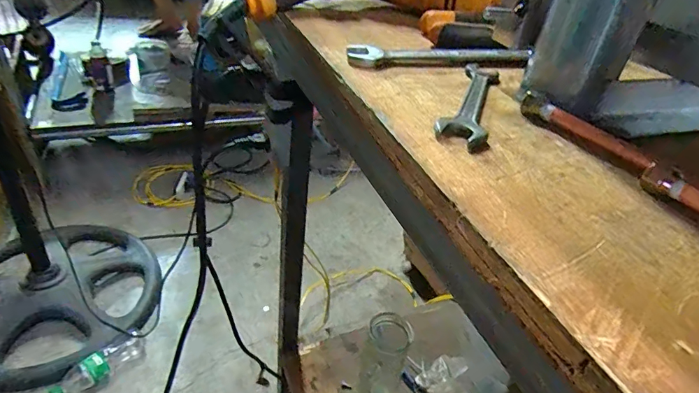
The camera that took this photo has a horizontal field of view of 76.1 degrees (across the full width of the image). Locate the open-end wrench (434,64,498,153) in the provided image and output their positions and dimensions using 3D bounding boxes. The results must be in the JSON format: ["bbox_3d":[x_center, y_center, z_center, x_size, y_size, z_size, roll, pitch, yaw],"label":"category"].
[{"bbox_3d":[0.078,-0.060,0.277,0.027,0.007,0.123,18,38,14],"label":"open-end wrench"}]

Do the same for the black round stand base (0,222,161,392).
[{"bbox_3d":[-0.686,0.224,1.023,0.452,0.089,0.418,5,36,-4],"label":"black round stand base"}]

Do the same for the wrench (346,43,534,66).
[{"bbox_3d":[0.070,-0.106,0.336,0.146,0.009,0.024,-3,38,-14],"label":"wrench"}]

